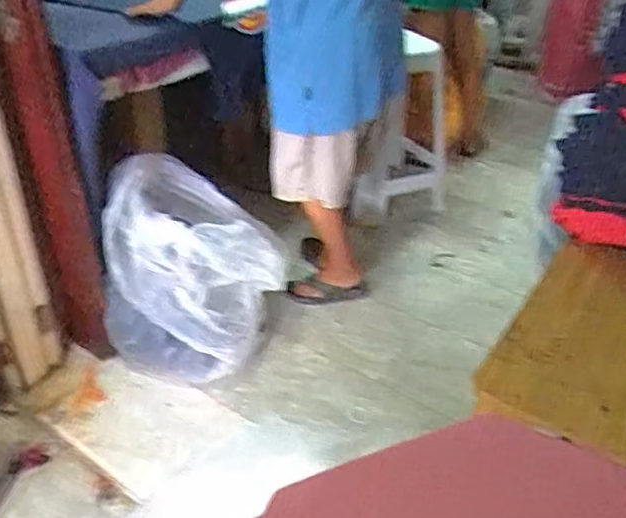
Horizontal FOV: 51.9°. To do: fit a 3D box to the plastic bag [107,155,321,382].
[{"bbox_3d":[-0.277,0.029,1.601,0.402,0.452,0.334,9,35,11],"label":"plastic bag"}]

